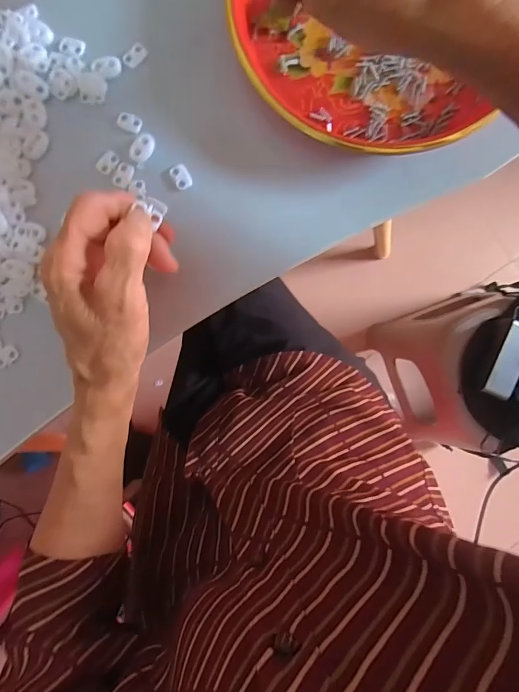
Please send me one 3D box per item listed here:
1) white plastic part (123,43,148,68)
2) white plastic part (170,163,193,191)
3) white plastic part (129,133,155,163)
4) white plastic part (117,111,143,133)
[{"bbox_3d":[-0.093,-0.218,0.286,0.010,0.005,0.018,39,91,-1],"label":"white plastic part"},{"bbox_3d":[-0.058,-0.126,0.284,0.013,0.004,0.018,-29,91,1],"label":"white plastic part"},{"bbox_3d":[-0.086,-0.146,0.281,0.014,0.005,0.022,33,91,-1],"label":"white plastic part"},{"bbox_3d":[-0.097,-0.167,0.284,0.018,0.004,0.013,18,91,0],"label":"white plastic part"}]

